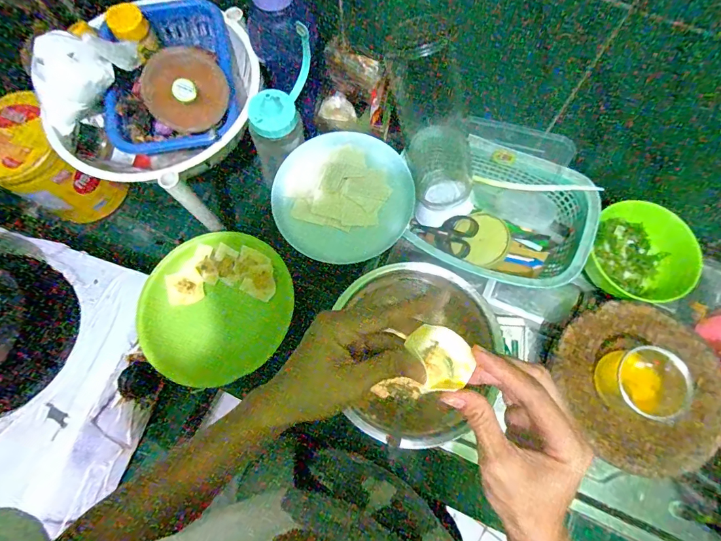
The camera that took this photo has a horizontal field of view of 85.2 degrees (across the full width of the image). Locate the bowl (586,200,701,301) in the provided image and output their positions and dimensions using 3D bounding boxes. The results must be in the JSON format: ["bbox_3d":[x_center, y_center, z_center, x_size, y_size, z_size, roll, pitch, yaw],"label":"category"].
[{"bbox_3d":[0.418,-0.019,0.573,0.157,0.051,0.169,0,73,0],"label":"bowl"}]

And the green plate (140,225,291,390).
[{"bbox_3d":[-0.194,0.050,0.537,0.186,0.016,0.202,1,80,-8],"label":"green plate"}]

